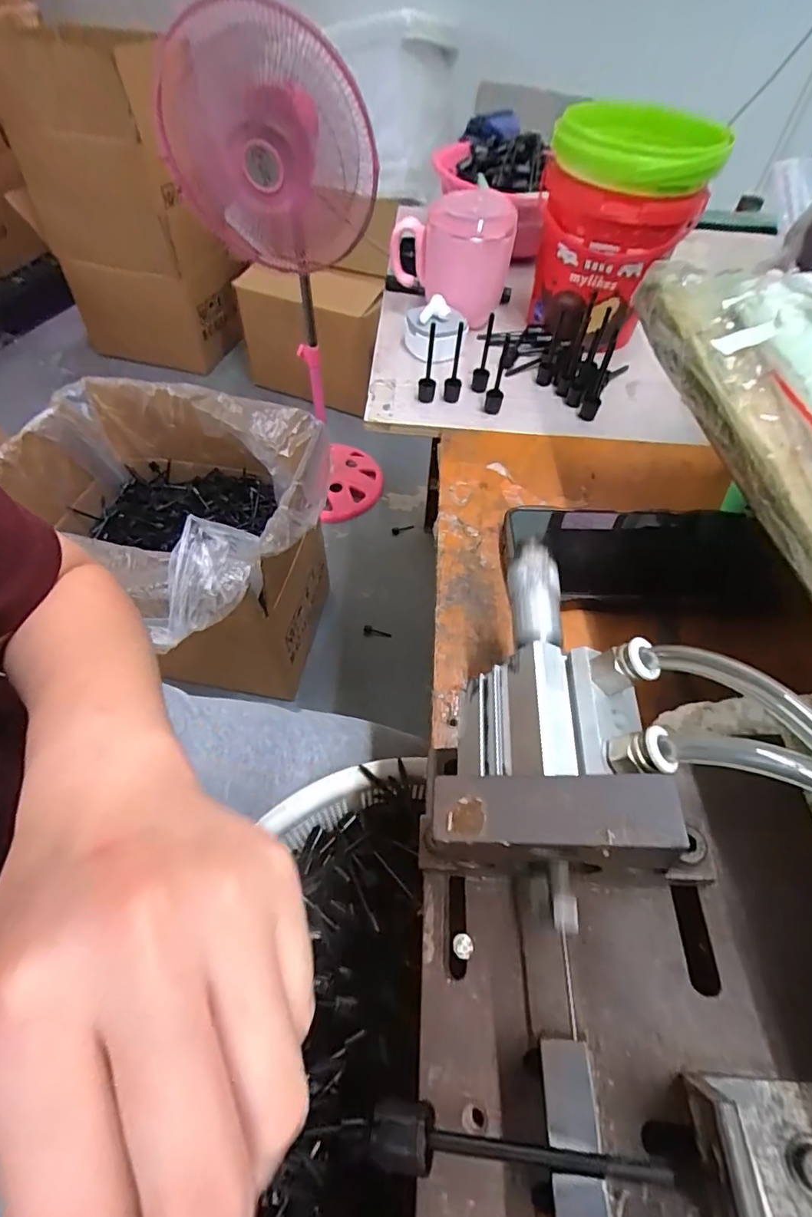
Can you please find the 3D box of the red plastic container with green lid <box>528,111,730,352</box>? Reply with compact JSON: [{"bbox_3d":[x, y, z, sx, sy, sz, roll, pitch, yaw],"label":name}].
[{"bbox_3d":[0.181,-0.332,0.459,0.130,0.153,0.122,10,55,4],"label":"red plastic container with green lid"}]

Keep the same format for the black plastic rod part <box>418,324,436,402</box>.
[{"bbox_3d":[0.019,-0.203,0.417,0.013,0.063,0.017,2,55,-2],"label":"black plastic rod part"}]

